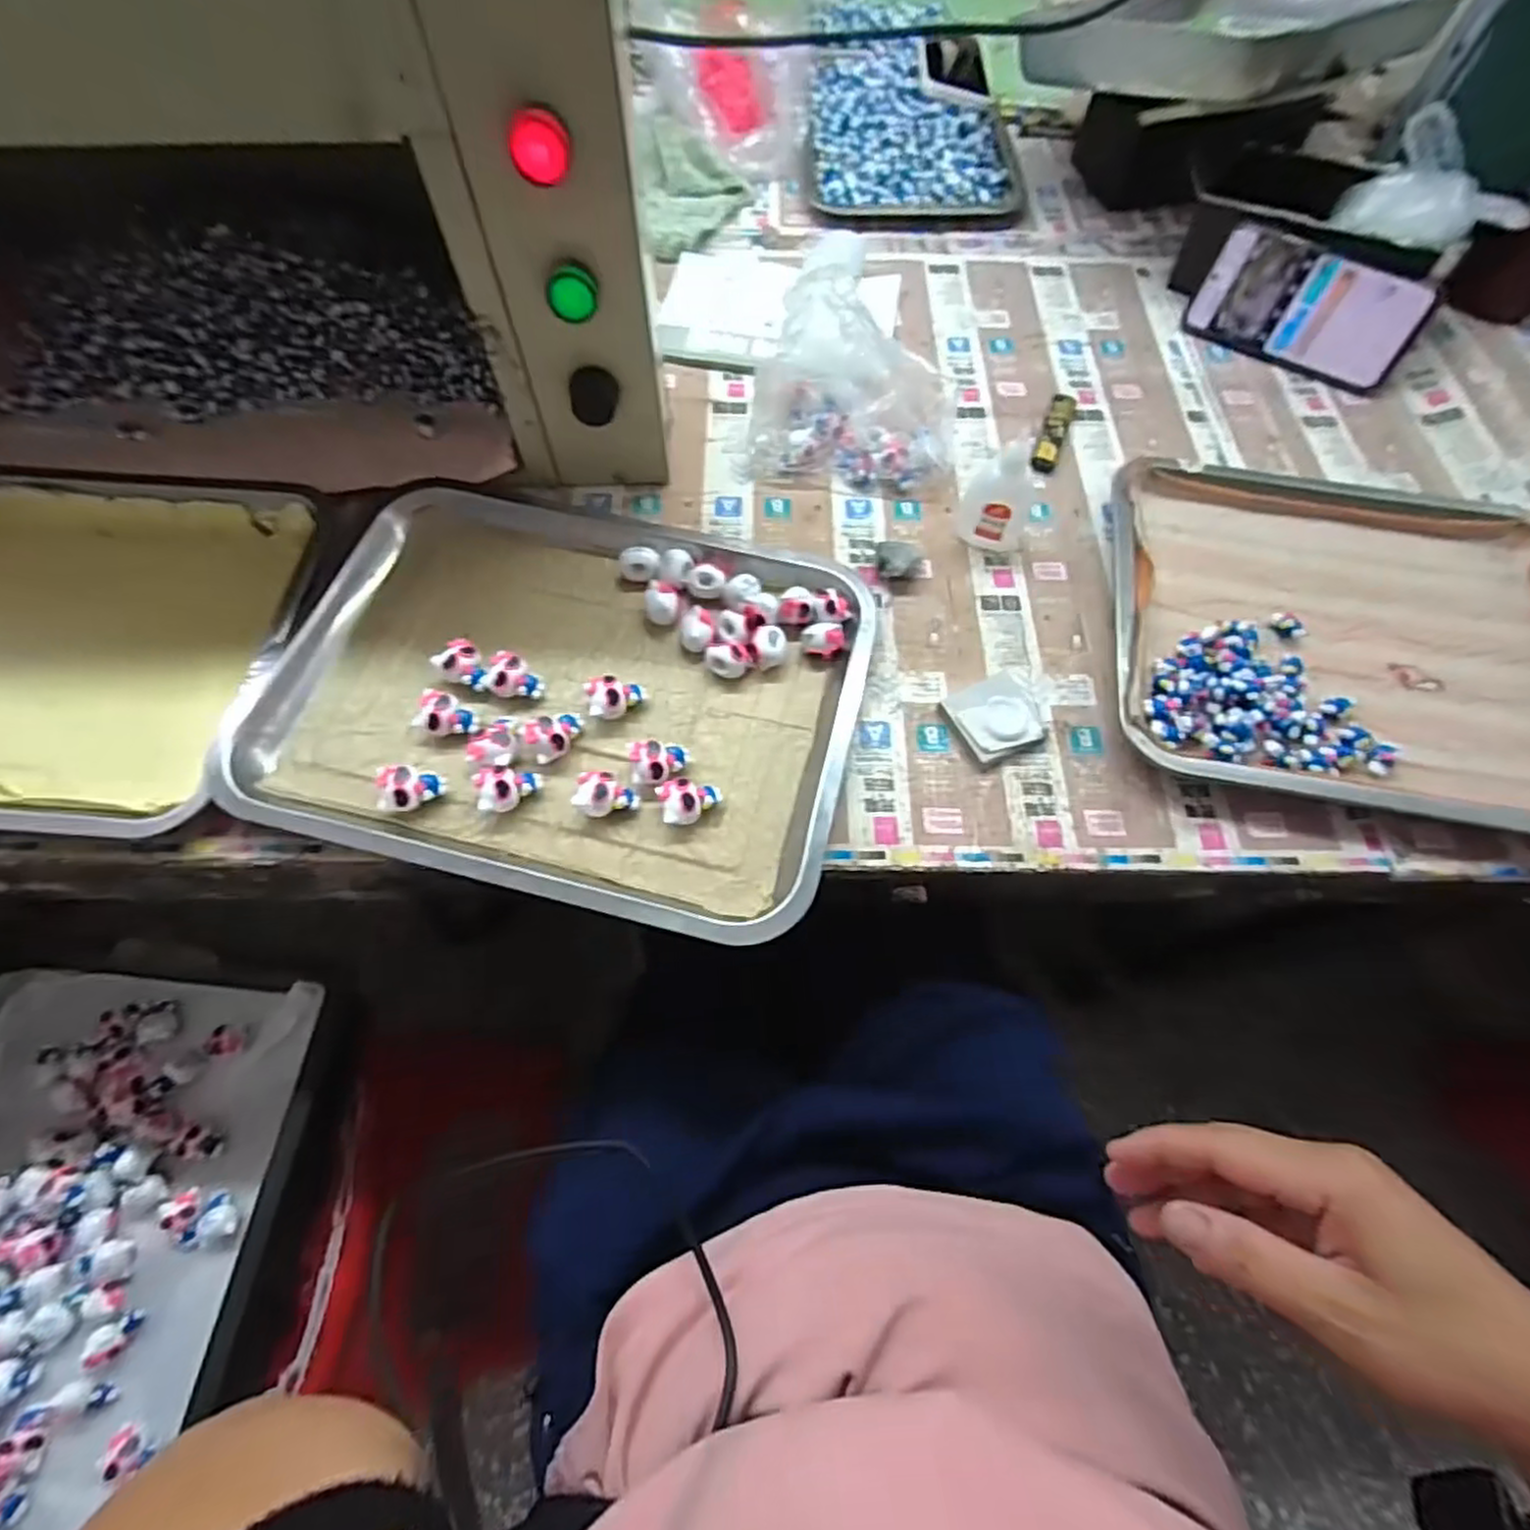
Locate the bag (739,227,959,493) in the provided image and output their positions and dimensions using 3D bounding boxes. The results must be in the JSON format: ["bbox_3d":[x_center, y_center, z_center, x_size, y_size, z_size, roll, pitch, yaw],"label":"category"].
[{"bbox_3d":[0.065,-0.277,0.517,0.150,0.105,0.099,7,64,0],"label":"bag"}]

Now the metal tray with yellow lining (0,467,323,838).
[{"bbox_3d":[-0.472,-0.084,0.465,0.334,0.030,0.265,4,65,1],"label":"metal tray with yellow lining"}]

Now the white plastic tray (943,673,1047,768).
[{"bbox_3d":[0.145,-0.031,0.448,0.055,0.013,0.051,-23,67,-11],"label":"white plastic tray"}]

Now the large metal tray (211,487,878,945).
[{"bbox_3d":[-0.119,-0.051,0.449,0.350,0.029,0.267,13,65,6],"label":"large metal tray"}]

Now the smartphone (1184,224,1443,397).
[{"bbox_3d":[0.440,-0.373,0.584,0.158,0.080,0.006,34,36,16],"label":"smartphone"}]

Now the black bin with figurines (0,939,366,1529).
[{"bbox_3d":[-0.494,0.360,0.490,0.339,0.087,0.449,4,65,1],"label":"black bin with figurines"}]

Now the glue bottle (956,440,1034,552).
[{"bbox_3d":[0.165,-0.186,0.492,0.052,0.076,0.034,18,65,6],"label":"glue bottle"}]

